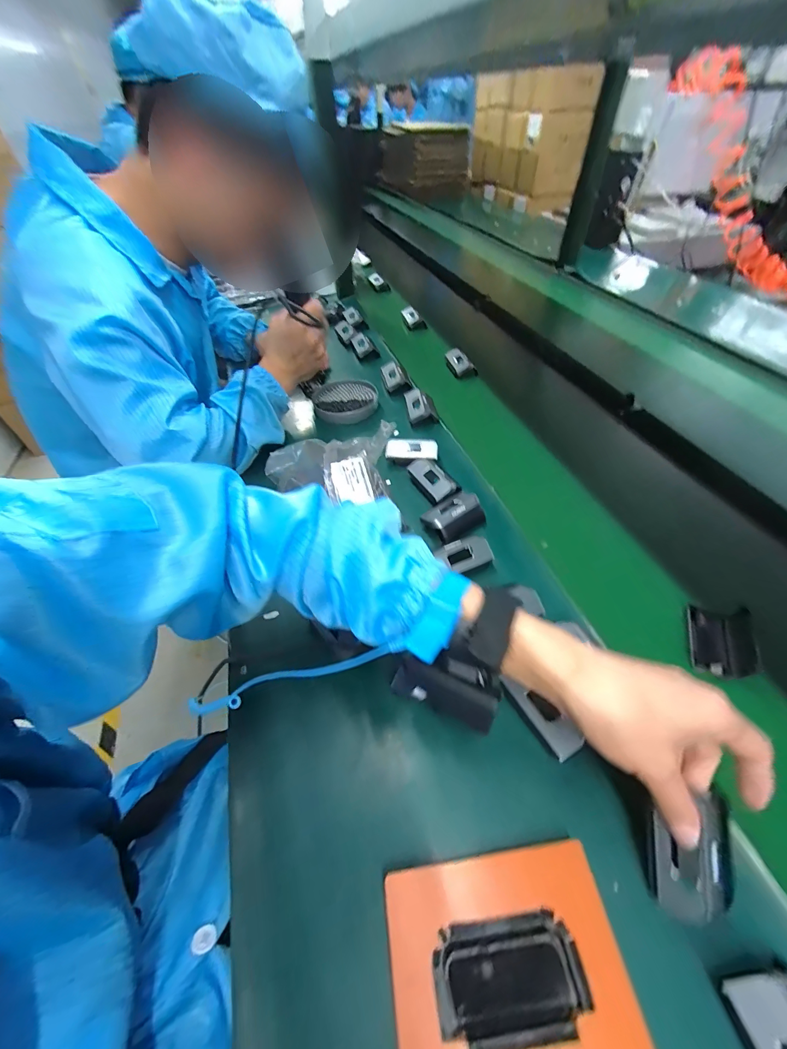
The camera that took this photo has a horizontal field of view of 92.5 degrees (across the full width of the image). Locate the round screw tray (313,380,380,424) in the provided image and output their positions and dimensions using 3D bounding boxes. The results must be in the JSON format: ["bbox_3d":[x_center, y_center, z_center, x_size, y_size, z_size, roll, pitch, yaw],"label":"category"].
[{"bbox_3d":[-0.087,-0.224,0.680,0.110,0.029,0.129,-12,50,-8],"label":"round screw tray"}]

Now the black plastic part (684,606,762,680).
[{"bbox_3d":[0.319,0.115,0.369,0.040,0.033,0.072,18,52,17],"label":"black plastic part"}]

